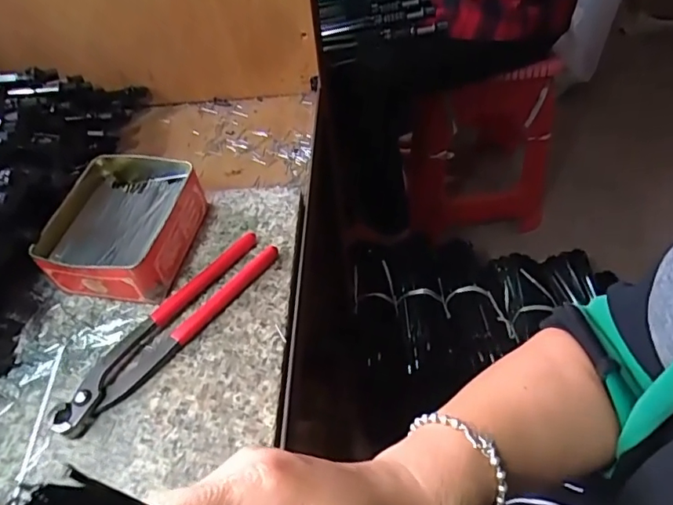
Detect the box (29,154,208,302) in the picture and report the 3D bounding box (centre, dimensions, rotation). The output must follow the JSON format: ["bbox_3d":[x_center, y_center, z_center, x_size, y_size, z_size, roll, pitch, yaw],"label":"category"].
[{"bbox_3d":[-0.173,-0.021,0.430,0.101,0.051,0.127,6,51,11],"label":"box"}]

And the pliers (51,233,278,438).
[{"bbox_3d":[-0.126,0.052,0.388,0.046,0.014,0.192,31,59,28],"label":"pliers"}]

